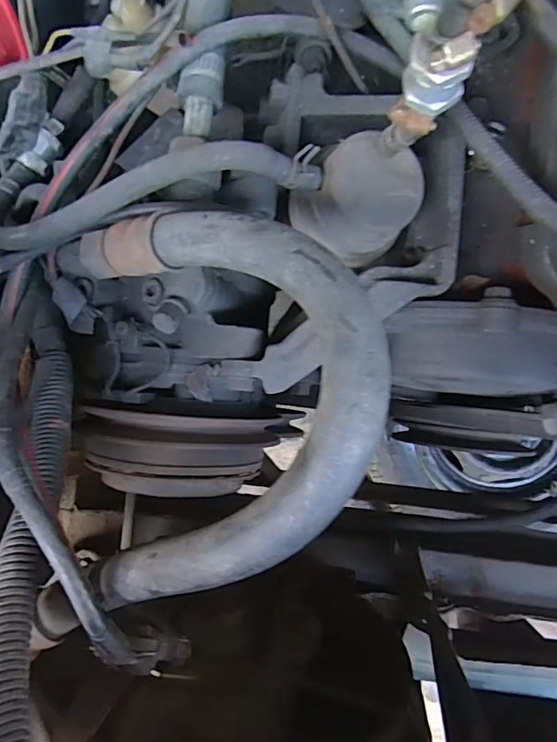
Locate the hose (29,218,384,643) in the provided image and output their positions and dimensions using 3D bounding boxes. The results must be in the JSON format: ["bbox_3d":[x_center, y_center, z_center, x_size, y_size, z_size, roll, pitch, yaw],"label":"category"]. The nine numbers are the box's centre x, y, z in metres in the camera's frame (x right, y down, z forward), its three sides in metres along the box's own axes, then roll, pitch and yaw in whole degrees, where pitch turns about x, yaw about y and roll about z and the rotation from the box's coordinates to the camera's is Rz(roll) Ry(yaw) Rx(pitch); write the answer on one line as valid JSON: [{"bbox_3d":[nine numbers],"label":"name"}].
[{"bbox_3d":[-0.032,0.026,0.214,0.146,0.100,0.183,2,97,7],"label":"hose"}]

